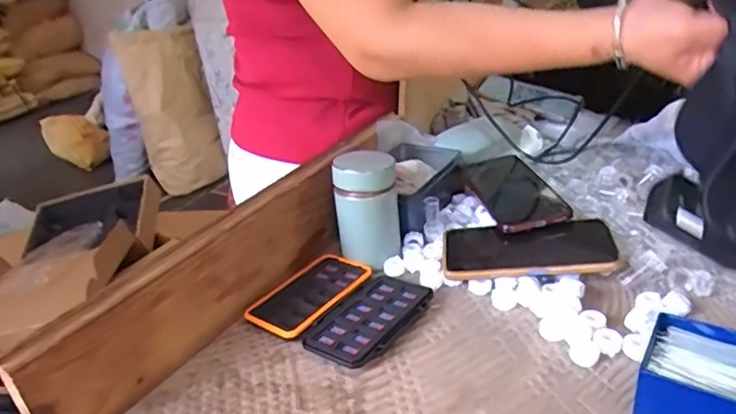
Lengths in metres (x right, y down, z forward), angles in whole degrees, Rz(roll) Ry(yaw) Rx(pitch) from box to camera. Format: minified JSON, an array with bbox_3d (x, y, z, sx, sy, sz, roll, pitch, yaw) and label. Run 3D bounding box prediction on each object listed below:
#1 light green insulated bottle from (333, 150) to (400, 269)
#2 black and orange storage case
[{"bbox_3d":[-0.001,-0.001,0.625,0.065,0.112,0.076,-7,26,-1],"label":"light green insulated bottle"},{"bbox_3d":[-0.028,0.096,0.554,0.151,0.012,0.125,13,32,34],"label":"black and orange storage case"}]

